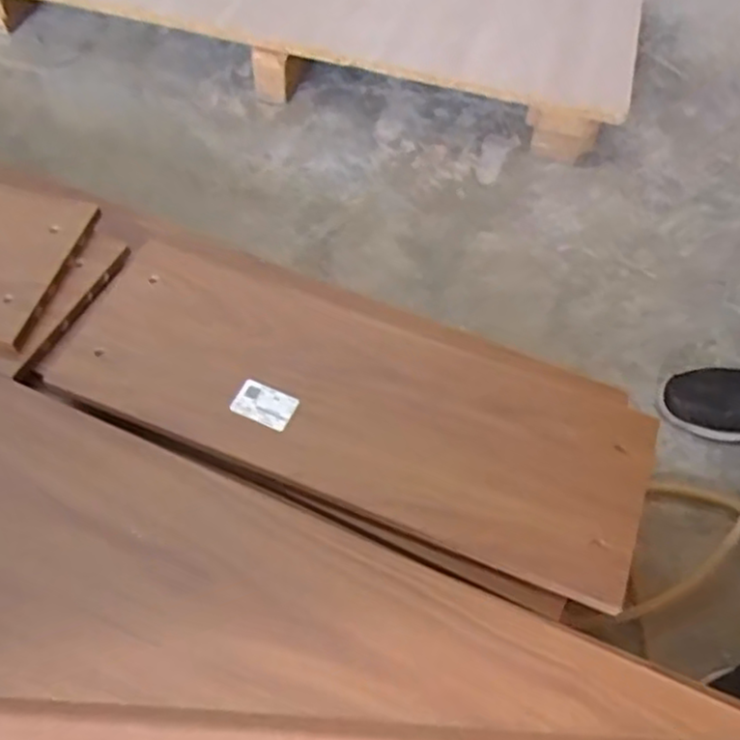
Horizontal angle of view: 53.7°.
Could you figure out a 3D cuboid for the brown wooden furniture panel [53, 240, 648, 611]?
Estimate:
[{"bbox_3d":[-0.019,0.027,0.751,0.593,0.020,0.207,21,58,9],"label":"brown wooden furniture panel"}]

